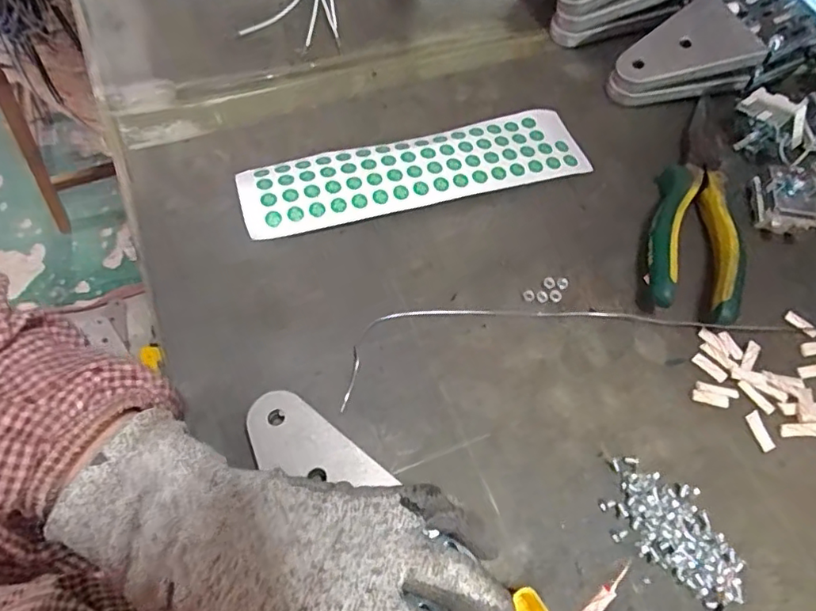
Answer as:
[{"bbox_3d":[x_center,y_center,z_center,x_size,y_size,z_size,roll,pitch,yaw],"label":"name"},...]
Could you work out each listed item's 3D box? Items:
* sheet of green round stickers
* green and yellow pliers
[{"bbox_3d":[0.007,-0.086,0.356,0.219,0.010,0.053,-14,66,-13],"label":"sheet of green round stickers"},{"bbox_3d":[0.183,-0.068,0.352,0.049,0.025,0.175,18,64,5],"label":"green and yellow pliers"}]

